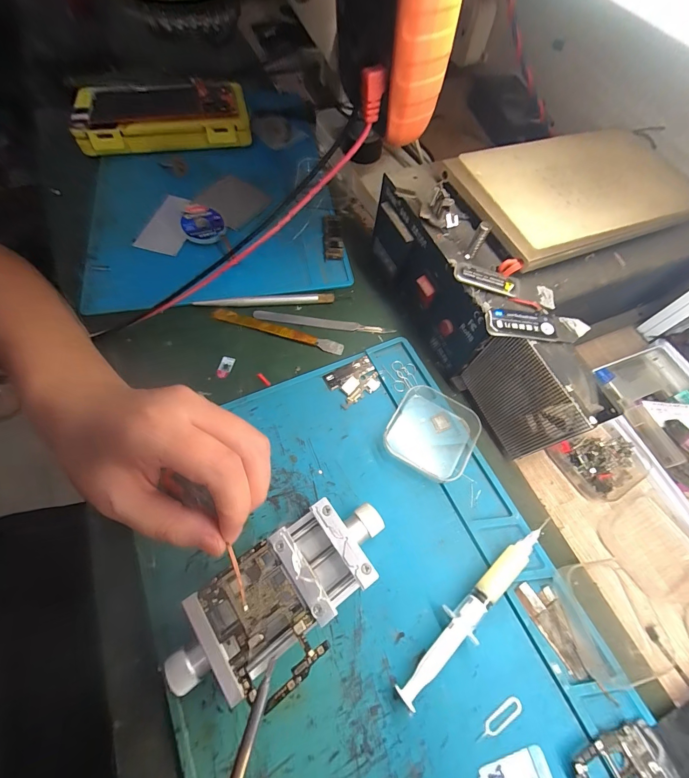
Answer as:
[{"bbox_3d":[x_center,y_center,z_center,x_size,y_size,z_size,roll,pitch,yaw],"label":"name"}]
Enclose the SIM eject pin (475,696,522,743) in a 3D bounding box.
[{"bbox_3d":[0.090,0.193,0.195,0.033,0.004,0.008,-28,64,-16],"label":"SIM eject pin"}]

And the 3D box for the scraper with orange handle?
[{"bbox_3d":[-0.060,-0.053,0.300,0.120,0.006,0.012,15,65,5],"label":"scraper with orange handle"}]

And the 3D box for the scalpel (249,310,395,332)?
[{"bbox_3d":[-0.019,-0.062,0.309,0.128,0.007,0.008,5,64,0],"label":"scalpel"}]

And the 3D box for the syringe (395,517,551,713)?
[{"bbox_3d":[0.084,0.136,0.213,0.136,0.014,0.017,-39,72,-18],"label":"syringe"}]

